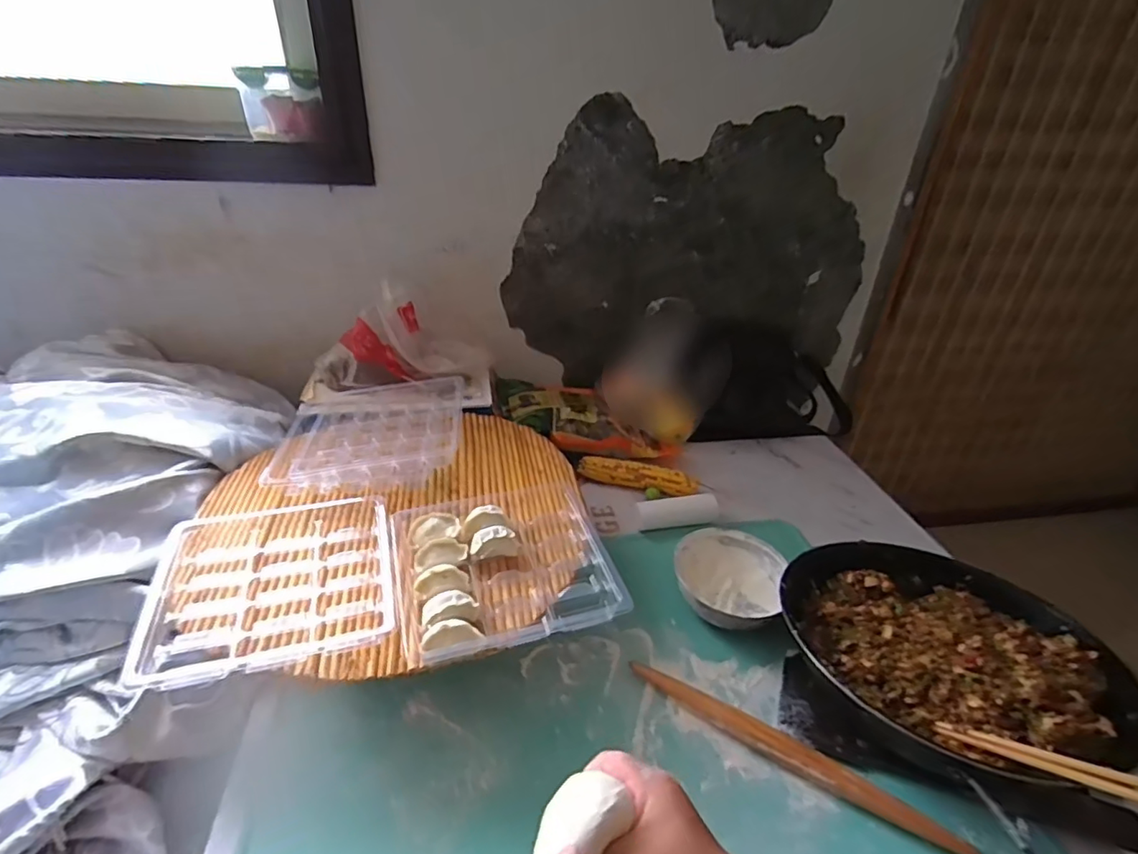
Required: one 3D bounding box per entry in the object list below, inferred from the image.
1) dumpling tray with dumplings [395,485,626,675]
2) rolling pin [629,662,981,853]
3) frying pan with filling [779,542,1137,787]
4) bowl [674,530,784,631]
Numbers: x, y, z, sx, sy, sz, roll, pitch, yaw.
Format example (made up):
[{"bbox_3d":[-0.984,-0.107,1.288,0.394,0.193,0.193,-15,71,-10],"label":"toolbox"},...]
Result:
[{"bbox_3d":[-0.075,0.131,0.599,0.204,0.037,0.223,-7,32,-16],"label":"dumpling tray with dumplings"},{"bbox_3d":[0.208,0.314,0.547,0.316,0.024,0.025,20,35,26],"label":"rolling pin"},{"bbox_3d":[0.369,0.223,0.592,0.298,0.079,0.304,2,31,-1],"label":"frying pan with filling"},{"bbox_3d":[0.200,0.194,0.714,0.131,0.047,0.131,2,31,-1],"label":"bowl"}]

